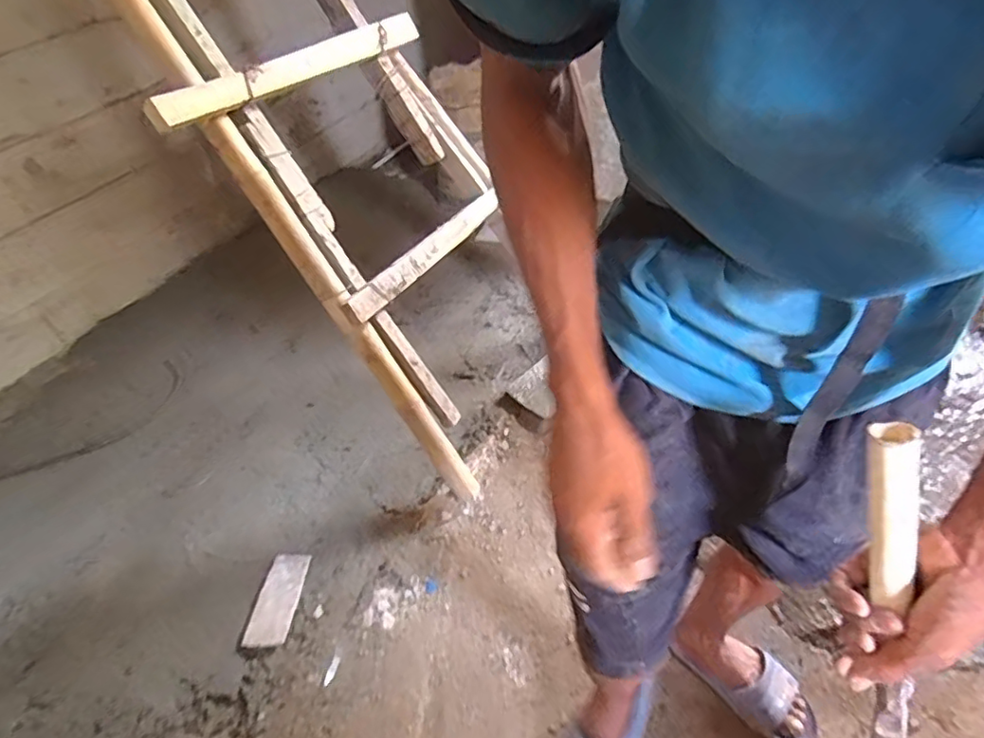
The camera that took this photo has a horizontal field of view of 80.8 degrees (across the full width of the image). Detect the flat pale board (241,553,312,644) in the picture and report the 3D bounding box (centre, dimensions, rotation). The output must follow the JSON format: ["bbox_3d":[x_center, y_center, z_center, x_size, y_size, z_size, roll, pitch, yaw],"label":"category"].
[{"bbox_3d":[-0.440,0.471,1.196,0.082,0.016,0.194,0,44,7],"label":"flat pale board"}]

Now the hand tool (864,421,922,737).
[{"bbox_3d":[0.279,0.165,0.407,0.039,0.265,0.034,-15,18,-9],"label":"hand tool"}]

